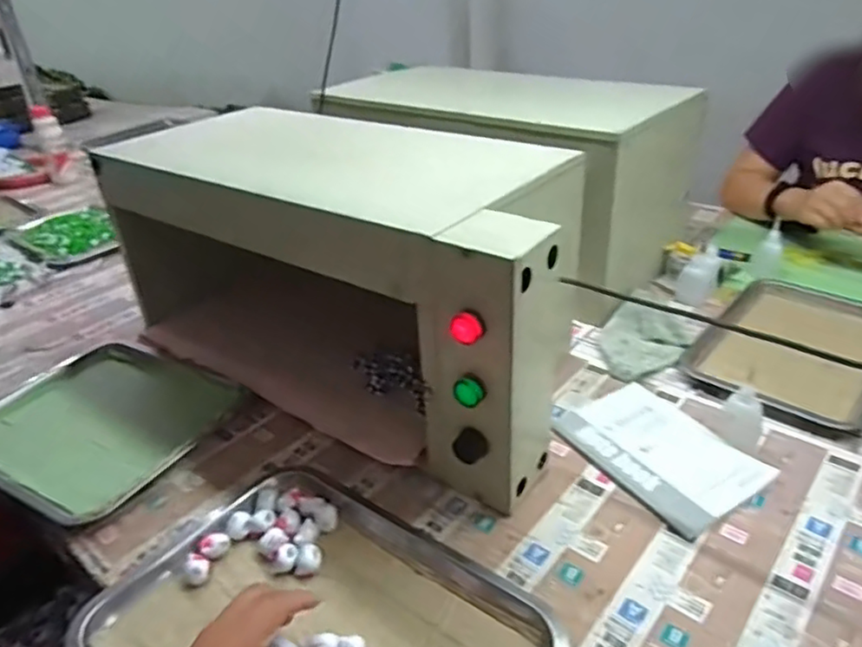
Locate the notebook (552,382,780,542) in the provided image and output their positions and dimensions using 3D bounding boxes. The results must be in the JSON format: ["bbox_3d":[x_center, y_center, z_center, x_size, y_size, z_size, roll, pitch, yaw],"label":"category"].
[{"bbox_3d":[0.253,0.138,0.700,0.141,0.013,0.197,-21,35,-27],"label":"notebook"}]

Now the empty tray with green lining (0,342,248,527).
[{"bbox_3d":[-0.418,0.119,0.795,0.326,0.032,0.262,17,36,30],"label":"empty tray with green lining"}]

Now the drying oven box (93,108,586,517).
[{"bbox_3d":[-0.117,-0.081,0.811,0.639,0.267,0.309,18,37,31],"label":"drying oven box"}]

